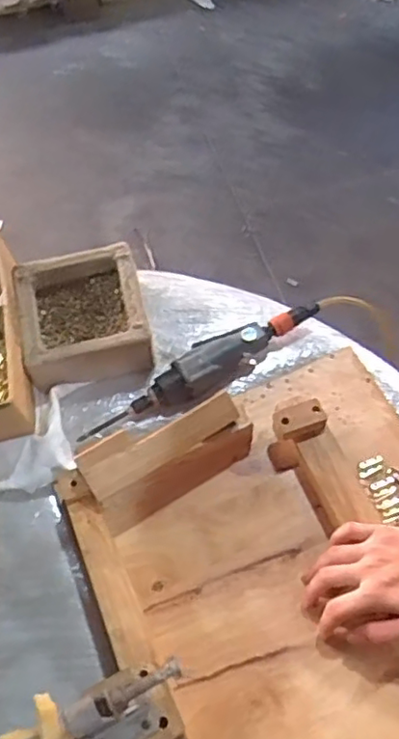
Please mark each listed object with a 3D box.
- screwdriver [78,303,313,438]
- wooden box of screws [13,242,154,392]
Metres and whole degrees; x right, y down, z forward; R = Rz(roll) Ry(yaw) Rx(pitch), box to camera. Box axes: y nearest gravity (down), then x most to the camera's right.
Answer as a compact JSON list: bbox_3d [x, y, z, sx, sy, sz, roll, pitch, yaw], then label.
[{"bbox_3d":[0.004,-0.004,0.830,0.343,0.042,0.061,-34,64,-15],"label":"screwdriver"},{"bbox_3d":[-0.154,-0.069,0.852,0.164,0.079,0.177,-12,61,-4],"label":"wooden box of screws"}]

